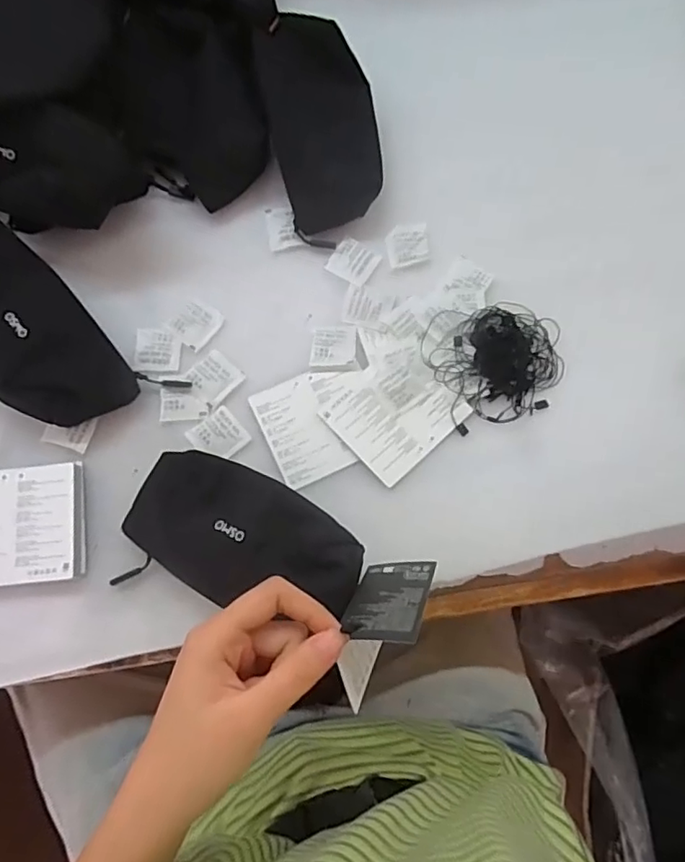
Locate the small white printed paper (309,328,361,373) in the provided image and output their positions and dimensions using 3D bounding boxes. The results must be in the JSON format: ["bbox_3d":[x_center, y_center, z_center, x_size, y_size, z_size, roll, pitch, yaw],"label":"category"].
[{"bbox_3d":[-0.006,-0.070,0.496,0.042,0.004,0.038,-2,78,-2],"label":"small white printed paper"}]

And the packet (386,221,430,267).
[{"bbox_3d":[0.059,-0.168,0.517,0.037,0.007,0.035,-12,78,-4],"label":"packet"}]

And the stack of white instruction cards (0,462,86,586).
[{"bbox_3d":[-0.256,0.074,0.452,0.101,0.017,0.089,-5,78,-2],"label":"stack of white instruction cards"}]

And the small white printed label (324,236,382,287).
[{"bbox_3d":[0.009,-0.152,0.518,0.040,0.004,0.037,32,79,6],"label":"small white printed label"}]

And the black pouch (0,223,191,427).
[{"bbox_3d":[-0.249,-0.073,0.474,0.206,0.039,0.105,40,80,7],"label":"black pouch"}]

